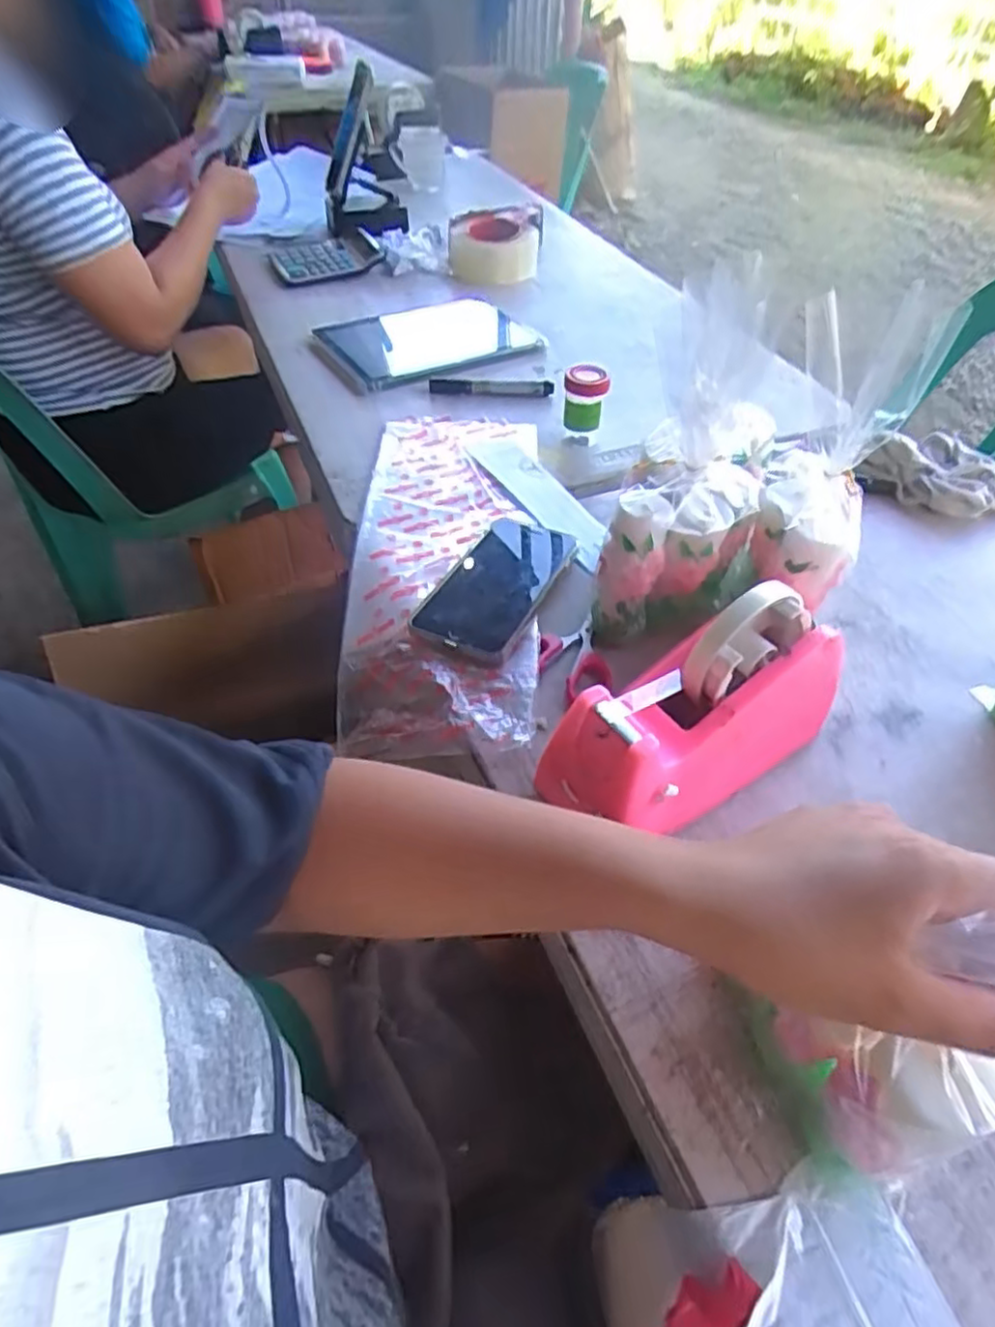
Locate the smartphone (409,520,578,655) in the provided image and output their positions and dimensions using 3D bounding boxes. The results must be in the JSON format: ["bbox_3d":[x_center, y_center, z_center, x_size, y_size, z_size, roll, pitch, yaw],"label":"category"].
[{"bbox_3d":[0.000,-0.066,0.540,0.081,0.011,0.158,21,48,21],"label":"smartphone"}]

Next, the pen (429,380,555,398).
[{"bbox_3d":[-0.006,-0.308,0.768,0.137,0.019,0.015,-3,49,-5],"label":"pen"}]

